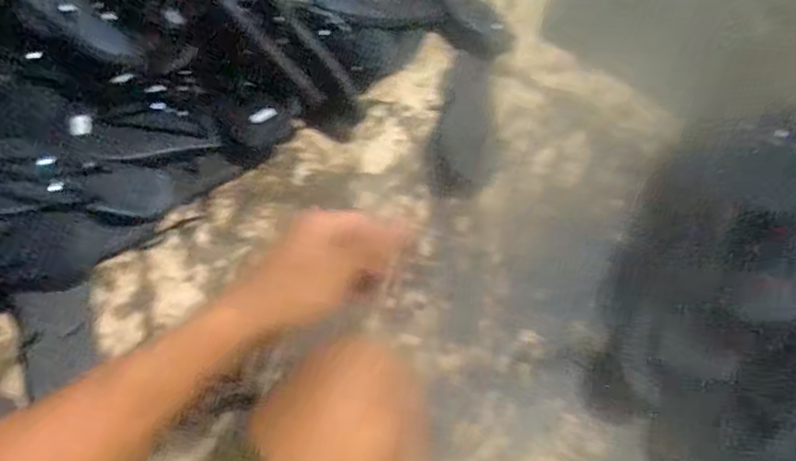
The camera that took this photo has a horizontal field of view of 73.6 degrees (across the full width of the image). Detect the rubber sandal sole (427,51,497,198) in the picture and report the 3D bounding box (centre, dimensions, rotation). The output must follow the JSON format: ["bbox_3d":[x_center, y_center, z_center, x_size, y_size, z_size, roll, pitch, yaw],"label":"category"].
[{"bbox_3d":[0.095,-0.149,0.739,0.085,0.017,0.243,10,60,3],"label":"rubber sandal sole"}]

